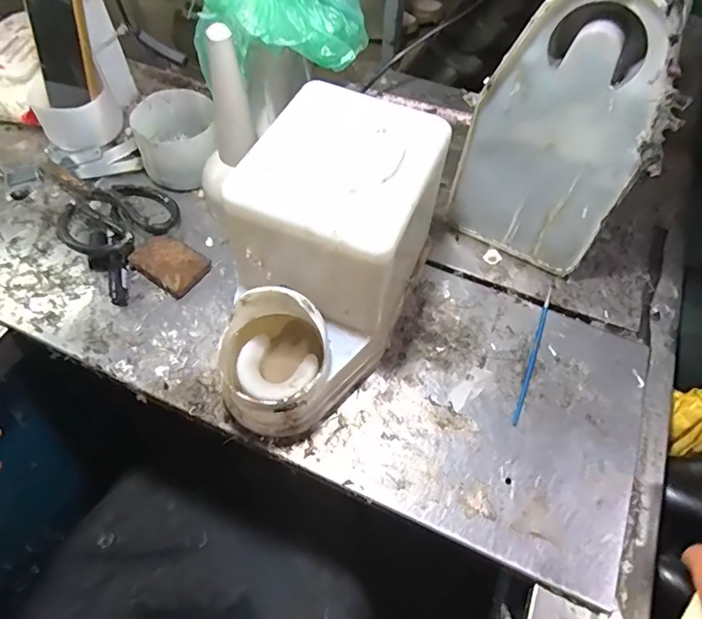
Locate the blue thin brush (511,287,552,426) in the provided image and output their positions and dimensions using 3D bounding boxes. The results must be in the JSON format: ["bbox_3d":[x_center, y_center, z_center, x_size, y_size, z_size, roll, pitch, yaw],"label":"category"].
[{"bbox_3d":[0.170,0.038,0.447,0.006,0.004,0.151,22,60,10],"label":"blue thin brush"}]

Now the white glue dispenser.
[{"bbox_3d":[-0.028,-0.033,0.394,0.129,0.160,0.242,21,60,9],"label":"white glue dispenser"}]

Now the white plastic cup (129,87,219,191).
[{"bbox_3d":[-0.187,-0.185,0.523,0.084,0.061,0.098,-11,60,-10],"label":"white plastic cup"}]

